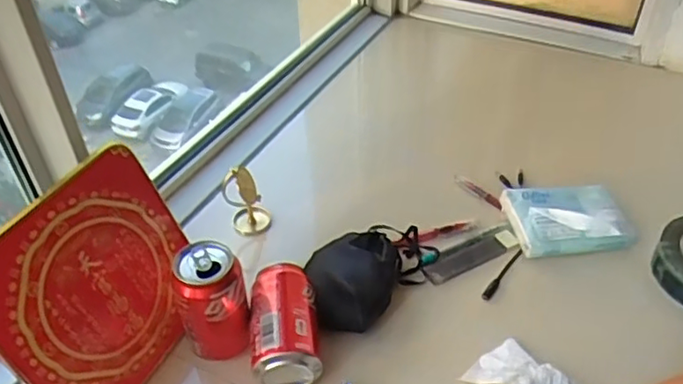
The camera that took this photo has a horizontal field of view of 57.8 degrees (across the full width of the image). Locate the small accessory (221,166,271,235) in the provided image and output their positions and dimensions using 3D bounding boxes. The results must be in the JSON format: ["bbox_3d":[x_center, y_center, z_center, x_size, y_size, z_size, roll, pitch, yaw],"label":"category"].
[{"bbox_3d":[-0.113,0.010,0.746,0.045,0.093,0.044,-33,50,-31],"label":"small accessory"}]

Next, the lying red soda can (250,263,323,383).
[{"bbox_3d":[-0.056,0.133,0.608,0.063,0.068,0.118,-6,42,-5],"label":"lying red soda can"}]

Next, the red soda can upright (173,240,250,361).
[{"bbox_3d":[-0.123,0.110,0.598,0.068,0.123,0.062,-11,42,-11],"label":"red soda can upright"}]

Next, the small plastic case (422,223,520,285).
[{"bbox_3d":[0.151,0.068,0.708,0.124,0.011,0.039,-19,44,-19],"label":"small plastic case"}]

